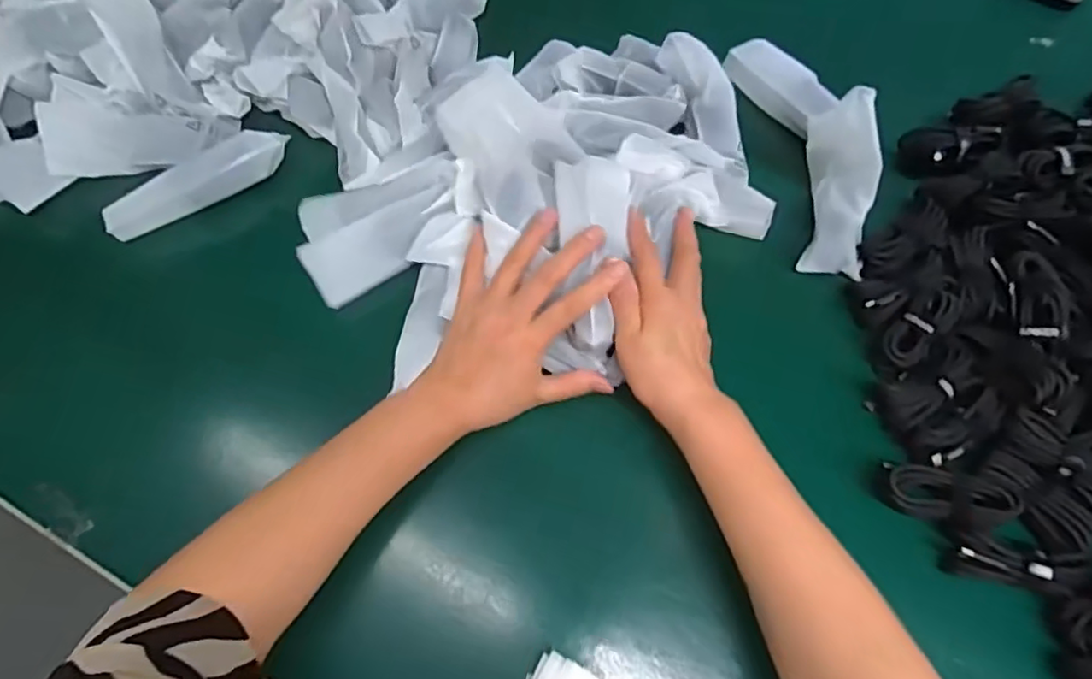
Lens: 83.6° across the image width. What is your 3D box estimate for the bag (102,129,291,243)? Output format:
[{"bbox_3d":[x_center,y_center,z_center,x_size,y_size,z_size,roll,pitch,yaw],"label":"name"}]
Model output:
[{"bbox_3d":[-0.293,-0.135,0.514,0.153,0.027,0.036,-32,70,-12],"label":"bag"}]

